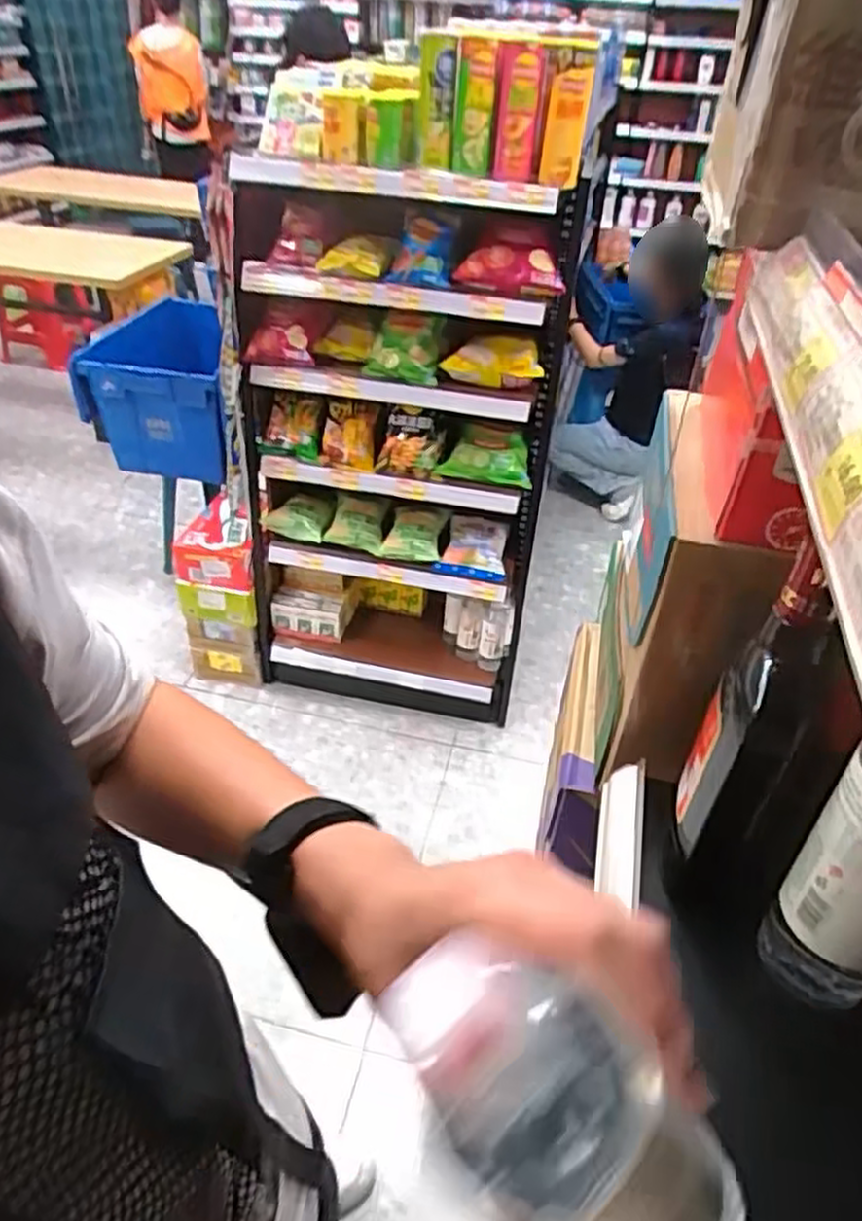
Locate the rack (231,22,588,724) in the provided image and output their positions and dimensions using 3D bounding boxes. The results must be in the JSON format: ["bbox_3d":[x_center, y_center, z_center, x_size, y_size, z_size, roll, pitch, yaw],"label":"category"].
[{"bbox_3d":[-0.061,-0.464,1.821,0.683,1.421,0.468,10,38,8],"label":"rack"}]

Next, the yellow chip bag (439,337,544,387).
[{"bbox_3d":[0.132,-0.528,1.612,0.195,0.090,0.091,-10,40,-17],"label":"yellow chip bag"}]

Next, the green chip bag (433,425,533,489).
[{"bbox_3d":[0.129,-0.363,1.754,0.212,0.098,0.106,8,38,5],"label":"green chip bag"}]

